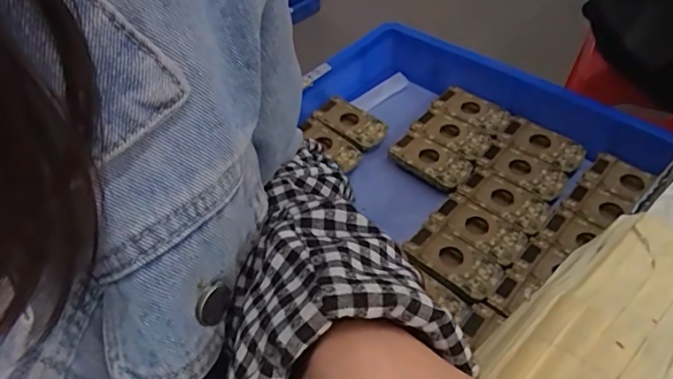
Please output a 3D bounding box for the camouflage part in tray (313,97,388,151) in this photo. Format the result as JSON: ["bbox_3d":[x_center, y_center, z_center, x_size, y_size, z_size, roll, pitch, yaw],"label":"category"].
[{"bbox_3d":[0.016,-0.088,0.680,0.105,0.015,0.045,33,58,30],"label":"camouflage part in tray"}]

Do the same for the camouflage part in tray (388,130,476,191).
[{"bbox_3d":[0.115,-0.034,0.627,0.047,0.019,0.097,-37,55,-26],"label":"camouflage part in tray"}]

